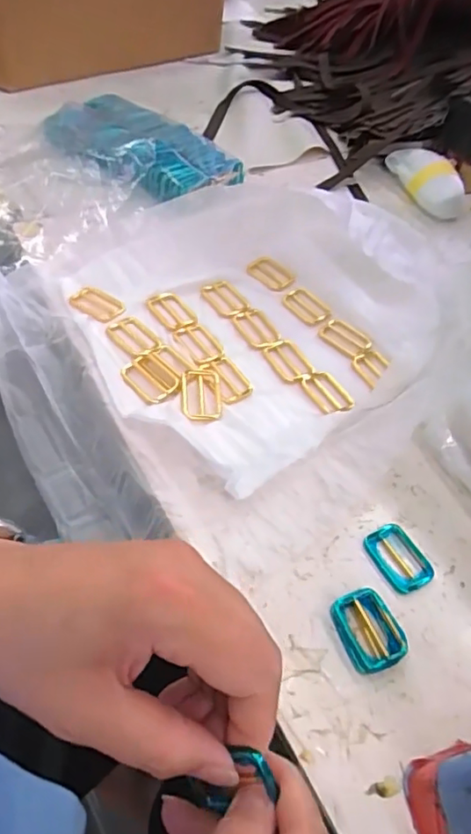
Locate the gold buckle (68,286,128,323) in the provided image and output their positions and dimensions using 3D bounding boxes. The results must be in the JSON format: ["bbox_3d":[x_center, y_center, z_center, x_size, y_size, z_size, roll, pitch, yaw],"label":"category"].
[{"bbox_3d":[-0.119,-0.099,0.487,0.048,0.004,0.031,31,55,18],"label":"gold buckle"}]

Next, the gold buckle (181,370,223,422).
[{"bbox_3d":[-0.026,-0.019,0.433,0.032,0.007,0.050,0,52,-7],"label":"gold buckle"}]

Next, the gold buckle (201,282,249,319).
[{"bbox_3d":[-0.008,-0.109,0.515,0.028,0.007,0.047,-29,60,-26],"label":"gold buckle"}]

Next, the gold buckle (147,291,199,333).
[{"bbox_3d":[-0.055,-0.093,0.494,0.030,0.005,0.050,-28,59,-25],"label":"gold buckle"}]

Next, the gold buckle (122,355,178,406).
[{"bbox_3d":[-0.067,-0.031,0.436,0.034,0.005,0.048,-33,62,-28],"label":"gold buckle"}]

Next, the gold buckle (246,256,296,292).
[{"bbox_3d":[0.035,-0.139,0.546,0.046,0.008,0.033,36,68,16],"label":"gold buckle"}]

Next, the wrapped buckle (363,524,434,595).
[{"bbox_3d":[0.107,0.093,0.367,0.031,0.005,0.045,-22,57,-22],"label":"wrapped buckle"}]

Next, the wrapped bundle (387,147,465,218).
[{"bbox_3d":[0.223,-0.282,0.666,0.060,0.042,0.111,-6,52,-11],"label":"wrapped bundle"}]

